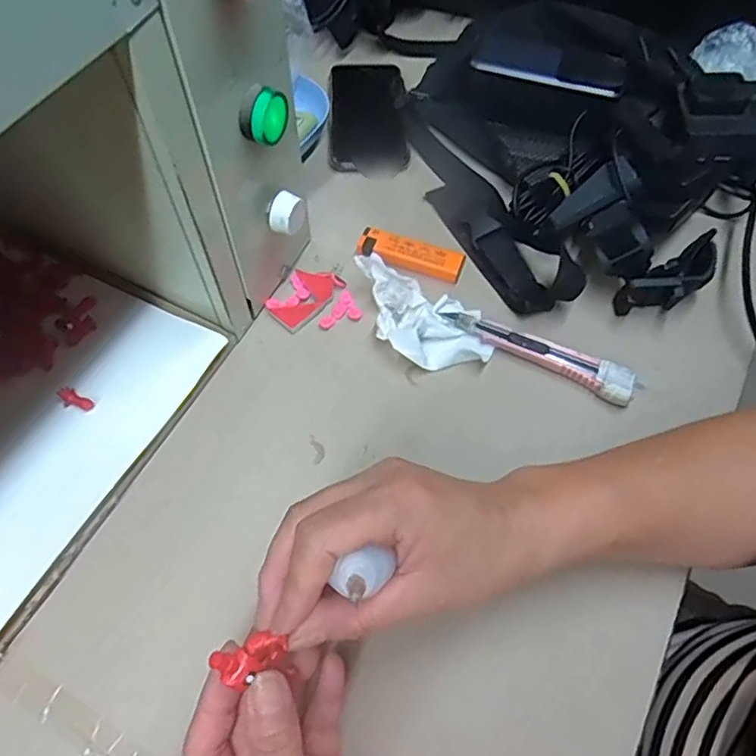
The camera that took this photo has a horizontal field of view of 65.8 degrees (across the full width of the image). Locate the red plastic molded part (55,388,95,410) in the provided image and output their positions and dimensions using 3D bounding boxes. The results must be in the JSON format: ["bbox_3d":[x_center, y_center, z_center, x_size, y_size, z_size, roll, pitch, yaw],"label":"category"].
[{"bbox_3d":[-0.190,0.014,0.368,0.025,0.005,0.011,19,63,10],"label":"red plastic molded part"}]

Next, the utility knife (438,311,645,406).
[{"bbox_3d":[0.112,-0.021,0.402,0.136,0.012,0.025,27,64,14],"label":"utility knife"}]

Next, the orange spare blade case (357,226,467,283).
[{"bbox_3d":[0.025,-0.094,0.446,0.080,0.016,0.022,15,62,8],"label":"orange spare blade case"}]

